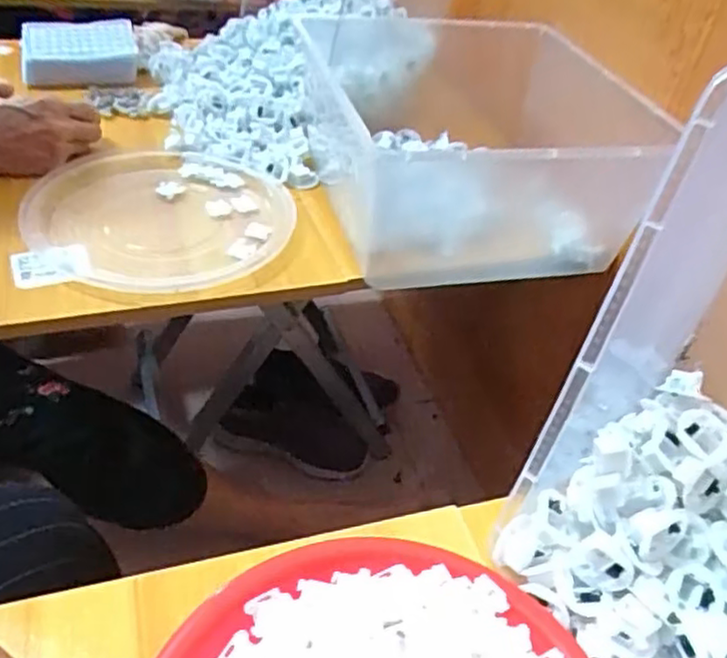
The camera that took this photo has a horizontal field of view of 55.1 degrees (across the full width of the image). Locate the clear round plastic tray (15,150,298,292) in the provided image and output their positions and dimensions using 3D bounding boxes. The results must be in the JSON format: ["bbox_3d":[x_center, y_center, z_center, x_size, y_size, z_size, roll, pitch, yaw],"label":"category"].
[{"bbox_3d":[-0.188,-0.104,0.644,0.235,0.022,0.228,5,41,-4],"label":"clear round plastic tray"}]

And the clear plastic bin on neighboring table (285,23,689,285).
[{"bbox_3d":[0.098,-0.220,0.745,0.265,0.146,0.366,-4,42,-14],"label":"clear plastic bin on neighboring table"}]

